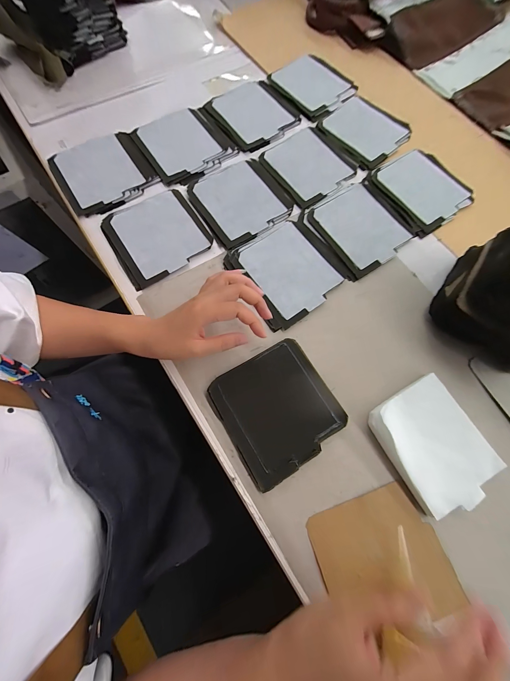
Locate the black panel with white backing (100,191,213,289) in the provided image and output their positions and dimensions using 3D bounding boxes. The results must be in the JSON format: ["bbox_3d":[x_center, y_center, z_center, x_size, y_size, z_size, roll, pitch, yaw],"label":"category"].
[{"bbox_3d":[-0.148,-0.163,0.396,0.132,0.008,0.138,-31,76,-10],"label":"black panel with white backing"}]

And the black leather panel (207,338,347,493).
[{"bbox_3d":[0.029,0.082,0.323,0.130,0.012,0.136,-30,76,-9],"label":"black leather panel"}]

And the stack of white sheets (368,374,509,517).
[{"bbox_3d":[0.211,0.121,0.310,0.107,0.018,0.130,-28,76,-9],"label":"stack of white sheets"}]

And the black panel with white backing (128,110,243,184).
[{"bbox_3d":[-0.123,-0.341,0.453,0.137,0.014,0.142,-34,80,-9],"label":"black panel with white backing"}]

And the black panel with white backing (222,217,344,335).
[{"bbox_3d":[0.047,-0.105,0.382,0.137,0.007,0.144,-33,76,-10],"label":"black panel with white backing"}]

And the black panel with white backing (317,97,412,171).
[{"bbox_3d":[0.197,-0.383,0.474,0.140,0.005,0.139,-42,78,-12],"label":"black panel with white backing"}]

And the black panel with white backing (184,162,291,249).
[{"bbox_3d":[-0.023,-0.228,0.423,0.135,0.004,0.145,-29,76,-9],"label":"black panel with white backing"}]

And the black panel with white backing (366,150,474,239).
[{"bbox_3d":[0.278,-0.256,0.437,0.132,0.006,0.144,-33,77,-10],"label":"black panel with white backing"}]

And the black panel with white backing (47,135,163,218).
[{"bbox_3d":[-0.247,-0.276,0.426,0.137,0.008,0.142,-33,76,-10],"label":"black panel with white backing"}]

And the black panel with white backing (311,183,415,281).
[{"bbox_3d":[0.160,-0.178,0.411,0.132,0.006,0.139,-33,77,-10],"label":"black panel with white backing"}]

